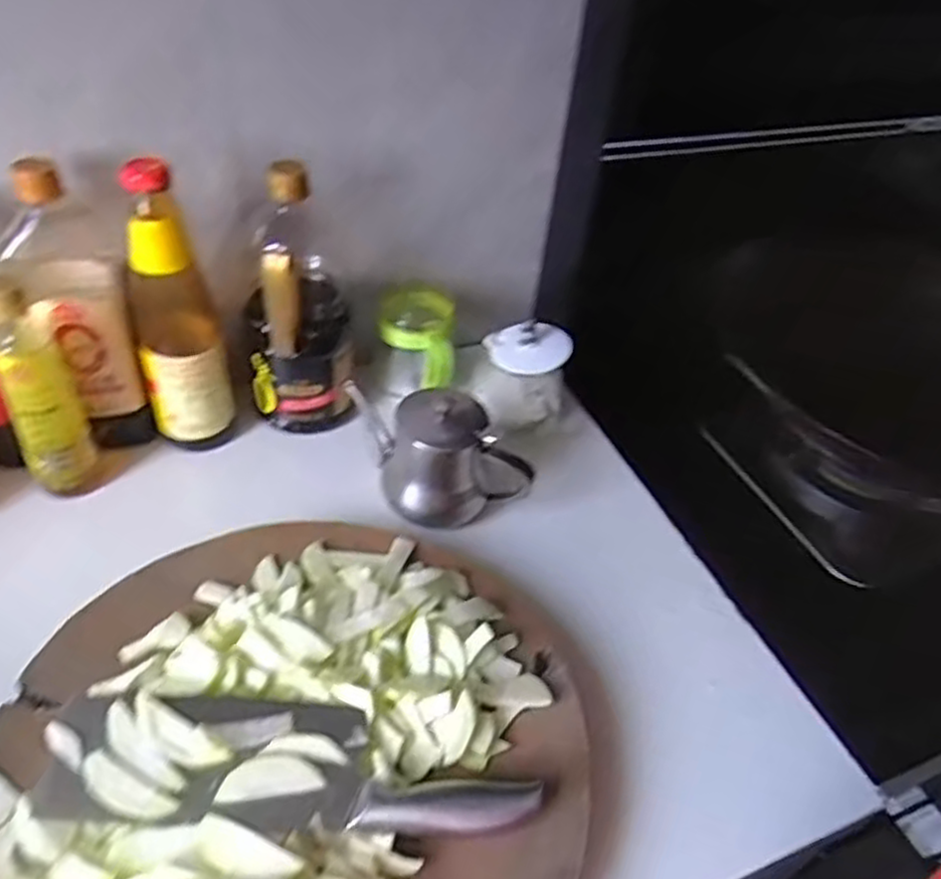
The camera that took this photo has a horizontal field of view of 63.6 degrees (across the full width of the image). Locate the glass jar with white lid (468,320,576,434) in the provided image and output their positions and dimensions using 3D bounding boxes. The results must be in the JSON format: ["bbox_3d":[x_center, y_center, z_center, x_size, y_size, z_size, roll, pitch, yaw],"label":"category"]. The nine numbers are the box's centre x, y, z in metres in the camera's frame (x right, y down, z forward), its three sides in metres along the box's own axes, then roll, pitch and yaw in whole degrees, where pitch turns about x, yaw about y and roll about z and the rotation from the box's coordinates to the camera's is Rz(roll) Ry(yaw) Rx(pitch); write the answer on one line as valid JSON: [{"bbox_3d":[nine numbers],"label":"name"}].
[{"bbox_3d":[0.049,-0.064,0.791,0.095,0.096,0.082,10,42,4],"label":"glass jar with white lid"}]

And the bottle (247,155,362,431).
[{"bbox_3d":[-0.163,-0.134,0.716,0.090,0.251,0.090,-1,42,-9],"label":"bottle"}]

